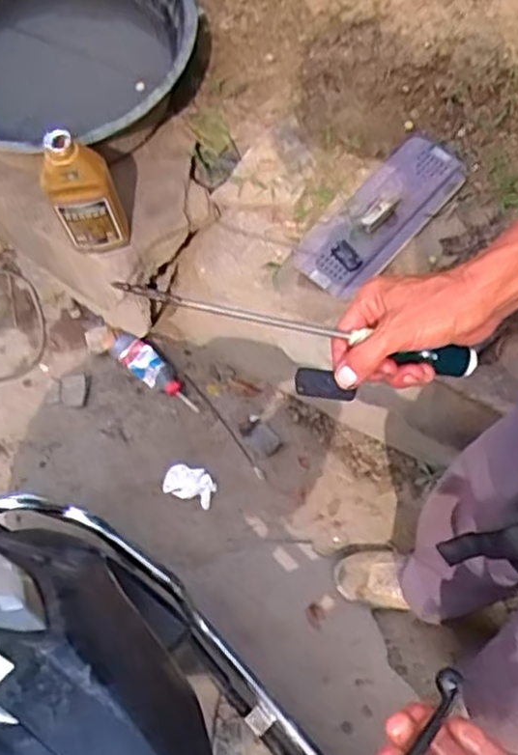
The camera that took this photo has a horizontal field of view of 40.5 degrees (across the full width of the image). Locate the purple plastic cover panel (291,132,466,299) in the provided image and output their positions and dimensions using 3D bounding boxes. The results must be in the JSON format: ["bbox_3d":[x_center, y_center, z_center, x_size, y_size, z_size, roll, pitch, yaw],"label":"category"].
[{"bbox_3d":[0.195,-0.260,1.106,0.323,0.028,0.130,-43,73,-15],"label":"purple plastic cover panel"}]

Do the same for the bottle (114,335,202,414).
[{"bbox_3d":[-0.220,-0.011,1.512,0.237,0.048,0.066,37,72,13],"label":"bottle"}]

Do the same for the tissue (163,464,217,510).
[{"bbox_3d":[-0.141,0.218,1.439,0.105,0.023,0.065,21,69,6],"label":"tissue"}]

